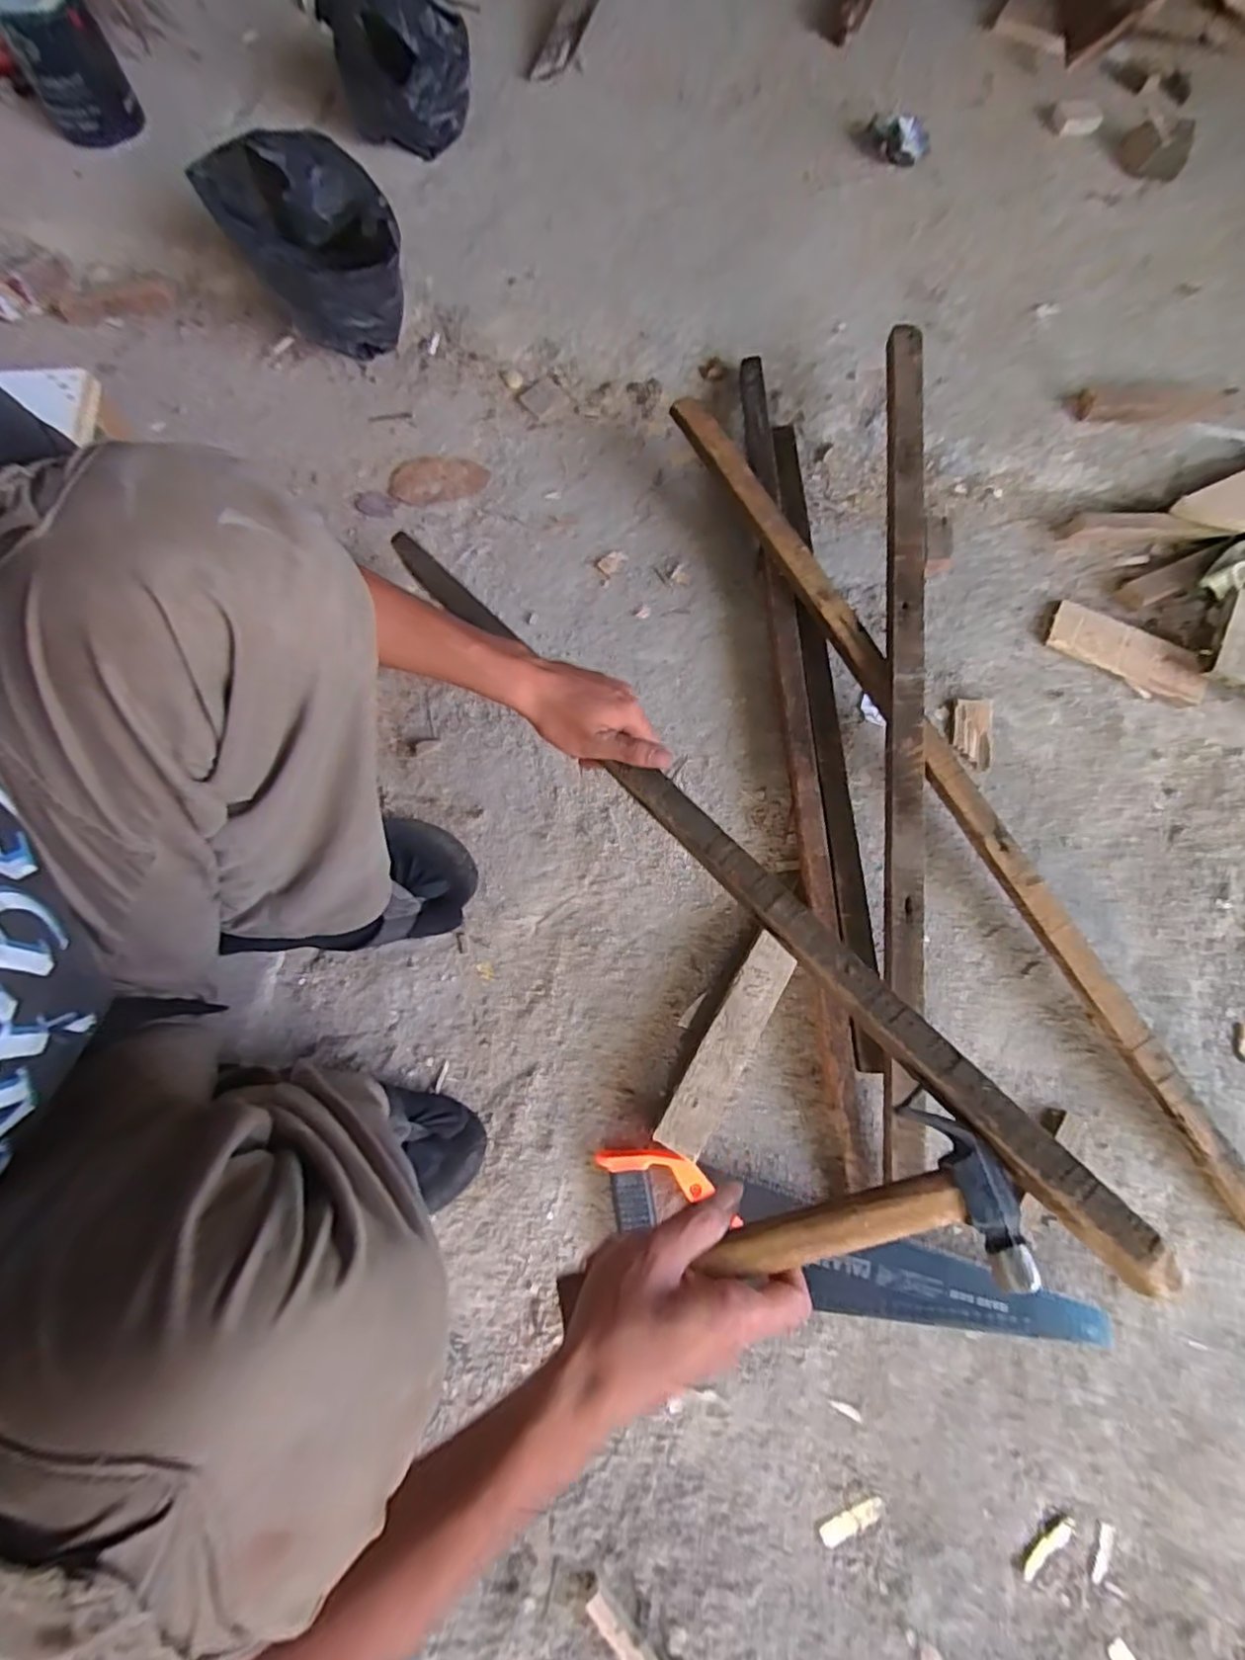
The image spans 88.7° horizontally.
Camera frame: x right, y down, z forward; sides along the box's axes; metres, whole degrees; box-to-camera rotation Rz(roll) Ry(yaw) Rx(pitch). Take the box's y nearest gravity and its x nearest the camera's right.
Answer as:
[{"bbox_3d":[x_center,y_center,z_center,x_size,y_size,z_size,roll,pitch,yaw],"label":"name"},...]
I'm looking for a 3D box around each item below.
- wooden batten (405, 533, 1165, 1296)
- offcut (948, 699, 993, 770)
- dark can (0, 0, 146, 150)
[{"bbox_3d":[0.022,-0.031,0.482,0.041,0.021,0.764,-39,63,-9],"label":"wooden batten"},{"bbox_3d":[0.382,-0.107,0.696,0.044,0.009,0.078,9,75,1],"label":"offcut"},{"bbox_3d":[-0.686,-0.951,0.785,0.106,0.125,0.092,-30,77,-9],"label":"dark can"}]

